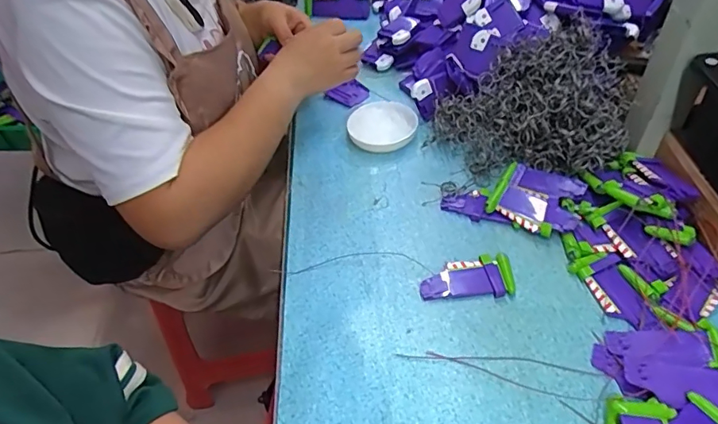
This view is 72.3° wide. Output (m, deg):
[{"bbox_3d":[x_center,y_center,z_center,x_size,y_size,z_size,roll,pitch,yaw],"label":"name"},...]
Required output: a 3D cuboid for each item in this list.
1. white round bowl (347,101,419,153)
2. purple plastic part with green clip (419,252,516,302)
[{"bbox_3d":[0.034,-0.116,0.663,0.087,0.024,0.086,-3,47,3],"label":"white round bowl"},{"bbox_3d":[0.107,0.067,0.487,0.091,0.015,0.043,-10,47,-3],"label":"purple plastic part with green clip"}]

